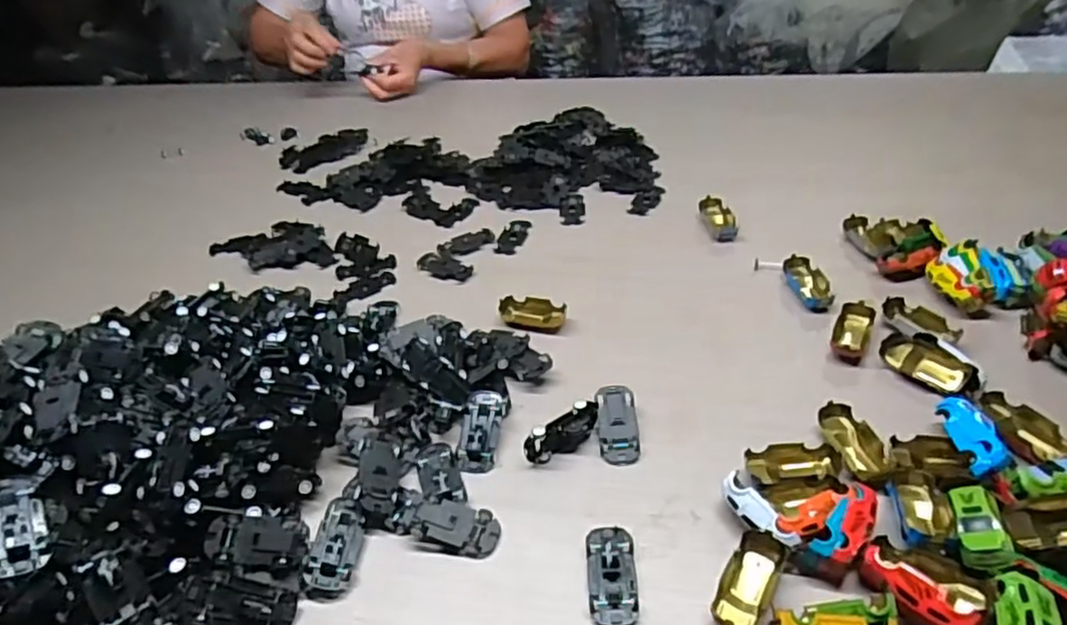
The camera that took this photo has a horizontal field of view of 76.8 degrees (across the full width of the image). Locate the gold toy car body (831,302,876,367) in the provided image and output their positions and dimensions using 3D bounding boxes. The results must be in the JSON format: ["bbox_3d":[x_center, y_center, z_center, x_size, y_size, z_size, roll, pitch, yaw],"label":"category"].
[{"bbox_3d":[0.274,0.015,0.578,0.028,0.018,0.064,16,43,26],"label":"gold toy car body"}]

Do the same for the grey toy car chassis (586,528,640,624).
[{"bbox_3d":[0.050,0.165,0.424,0.031,0.013,0.066,-4,38,4],"label":"grey toy car chassis"}]

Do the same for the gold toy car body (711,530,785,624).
[{"bbox_3d":[0.128,0.166,0.405,0.027,0.024,0.065,18,44,28],"label":"gold toy car body"}]

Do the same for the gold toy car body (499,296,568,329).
[{"bbox_3d":[0.000,0.001,0.634,0.062,0.017,0.031,5,40,15],"label":"gold toy car body"}]

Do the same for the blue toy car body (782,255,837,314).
[{"bbox_3d":[0.259,-0.027,0.629,0.029,0.020,0.062,-10,38,-3],"label":"blue toy car body"}]

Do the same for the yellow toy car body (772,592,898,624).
[{"bbox_3d":[0.169,0.176,0.379,0.062,0.032,0.028,1,39,10],"label":"yellow toy car body"}]

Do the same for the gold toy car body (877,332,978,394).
[{"bbox_3d":[0.314,0.039,0.533,0.026,0.025,0.071,-25,42,-22],"label":"gold toy car body"}]

